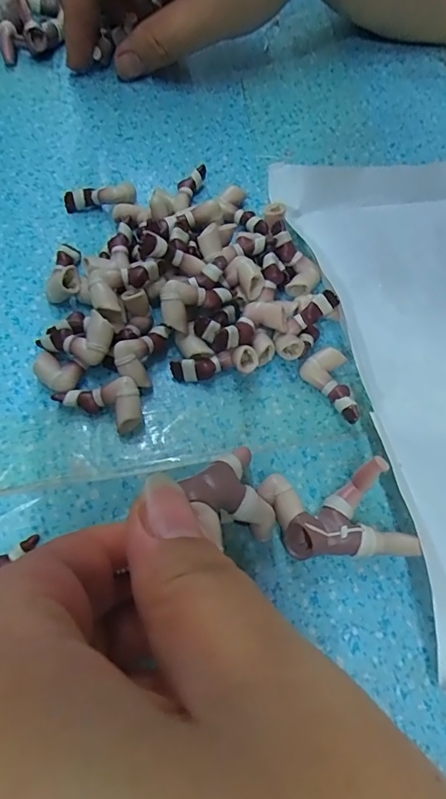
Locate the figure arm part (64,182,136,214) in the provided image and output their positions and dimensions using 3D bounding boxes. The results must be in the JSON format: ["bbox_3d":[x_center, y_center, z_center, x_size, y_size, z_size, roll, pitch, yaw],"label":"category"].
[{"bbox_3d":[-0.052,-0.084,0.191,0.030,0.008,0.010,-4,63,11],"label":"figure arm part"}]

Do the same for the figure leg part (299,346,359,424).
[{"bbox_3d":[0.036,-0.004,0.161,0.016,0.008,0.027,0,64,-4],"label":"figure leg part"}]

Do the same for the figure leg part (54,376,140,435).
[{"bbox_3d":[-0.040,0.004,0.150,0.026,0.012,0.018,-12,65,-9],"label":"figure leg part"}]

